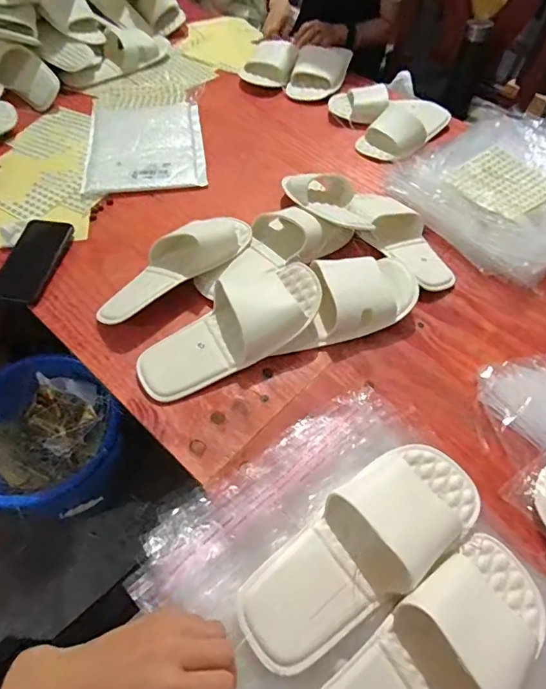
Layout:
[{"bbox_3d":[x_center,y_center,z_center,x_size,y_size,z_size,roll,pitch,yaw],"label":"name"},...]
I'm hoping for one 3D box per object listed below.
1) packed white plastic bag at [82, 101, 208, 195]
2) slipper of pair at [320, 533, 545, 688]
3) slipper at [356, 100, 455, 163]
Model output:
[{"bbox_3d":[-0.251,-0.398,0.885,0.217,0.011,0.281,-7,57,-7],"label":"packed white plastic bag"},{"bbox_3d":[0.142,0.283,0.396,0.269,0.054,0.101,-33,63,-18],"label":"slipper of pair"},{"bbox_3d":[0.270,-0.452,0.917,0.114,0.071,0.205,35,62,19],"label":"slipper"}]

